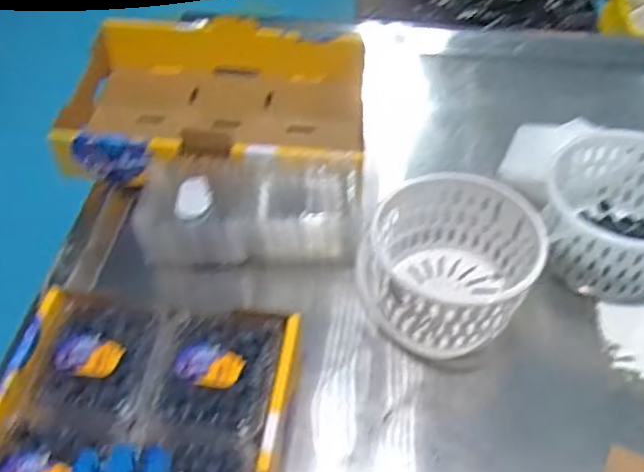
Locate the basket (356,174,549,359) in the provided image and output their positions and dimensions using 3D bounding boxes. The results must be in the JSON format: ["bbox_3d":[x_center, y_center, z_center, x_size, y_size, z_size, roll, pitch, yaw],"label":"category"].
[{"bbox_3d":[0.134,0.033,0.736,0.182,0.115,0.173,-1,49,1],"label":"basket"}]

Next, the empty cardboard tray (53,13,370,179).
[{"bbox_3d":[-0.152,-0.183,0.972,0.402,0.089,0.306,1,49,2],"label":"empty cardboard tray"}]

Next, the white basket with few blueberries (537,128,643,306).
[{"bbox_3d":[0.339,-0.015,0.777,0.172,0.125,0.175,-1,49,1],"label":"white basket with few blueberries"}]

